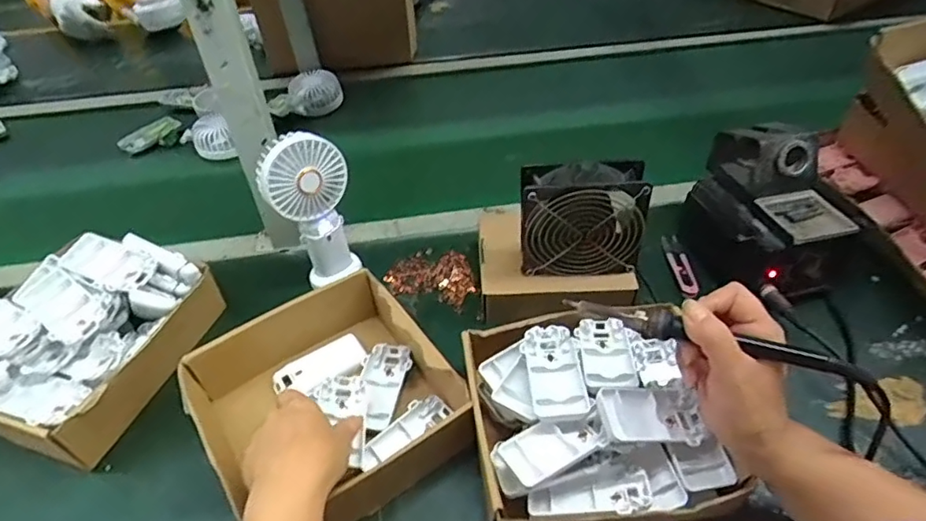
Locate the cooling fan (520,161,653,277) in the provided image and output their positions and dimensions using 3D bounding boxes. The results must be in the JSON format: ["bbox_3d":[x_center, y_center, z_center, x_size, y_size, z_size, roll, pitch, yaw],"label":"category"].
[{"bbox_3d":[0.119,-0.043,0.561,0.118,0.112,0.048,1,46,3],"label":"cooling fan"}]

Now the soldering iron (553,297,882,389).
[{"bbox_3d":[0.177,0.055,0.407,0.204,0.019,0.014,13,47,25],"label":"soldering iron"}]

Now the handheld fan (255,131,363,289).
[{"bbox_3d":[-0.161,-0.048,0.614,0.085,0.183,0.054,-15,47,-12],"label":"handheld fan"}]

